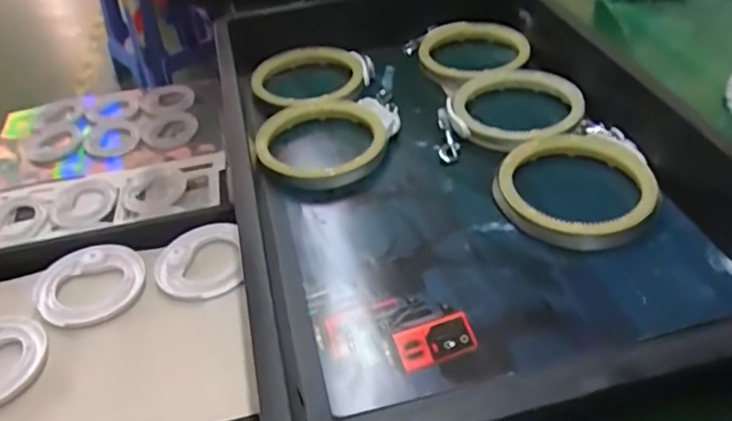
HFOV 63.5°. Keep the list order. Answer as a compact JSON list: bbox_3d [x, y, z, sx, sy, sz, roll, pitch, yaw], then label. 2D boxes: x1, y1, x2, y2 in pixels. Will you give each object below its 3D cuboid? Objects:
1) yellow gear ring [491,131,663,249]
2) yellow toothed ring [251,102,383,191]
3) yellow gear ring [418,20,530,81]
[{"bbox_3d":[0.175,-0.019,0.494,0.121,0.024,0.117,-4,42,4],"label":"yellow gear ring"},{"bbox_3d":[-0.043,-0.068,0.573,0.119,0.026,0.121,-4,42,4],"label":"yellow toothed ring"},{"bbox_3d":[0.125,-0.187,0.691,0.123,0.023,0.134,-1,43,7],"label":"yellow gear ring"}]

